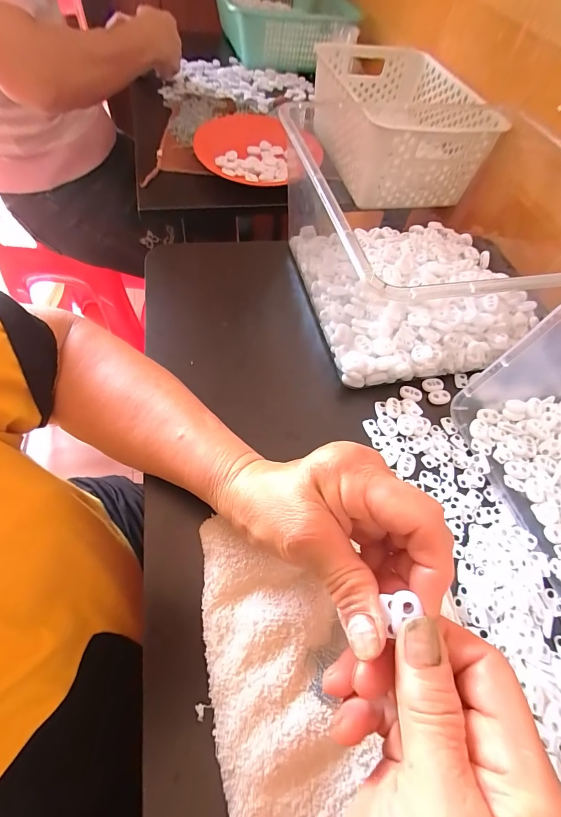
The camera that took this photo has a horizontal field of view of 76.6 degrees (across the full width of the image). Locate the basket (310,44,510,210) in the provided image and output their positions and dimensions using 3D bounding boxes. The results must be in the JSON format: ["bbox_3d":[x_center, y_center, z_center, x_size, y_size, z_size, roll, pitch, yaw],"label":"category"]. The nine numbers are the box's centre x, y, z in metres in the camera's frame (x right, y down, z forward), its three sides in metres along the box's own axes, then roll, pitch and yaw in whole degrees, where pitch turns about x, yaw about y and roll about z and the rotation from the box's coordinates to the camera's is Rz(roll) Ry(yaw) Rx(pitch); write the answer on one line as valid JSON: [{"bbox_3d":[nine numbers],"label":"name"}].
[{"bbox_3d":[0.188,-0.465,0.579,0.229,0.115,0.335,1,59,-5],"label":"basket"}]

